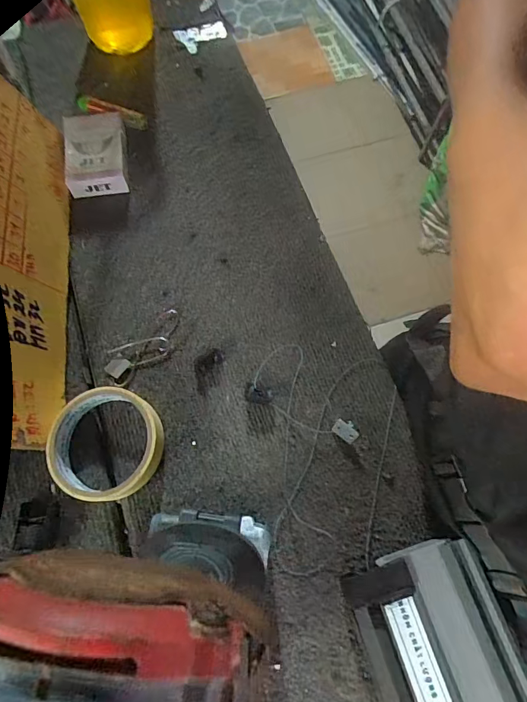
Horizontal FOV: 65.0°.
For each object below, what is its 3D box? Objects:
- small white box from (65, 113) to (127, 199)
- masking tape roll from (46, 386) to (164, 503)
[{"bbox_3d":[-0.172,-0.203,0.425,0.059,0.030,0.087,-8,71,-5],"label":"small white box"},{"bbox_3d":[-0.125,0.074,0.335,0.090,0.030,0.087,1,70,-2],"label":"masking tape roll"}]

